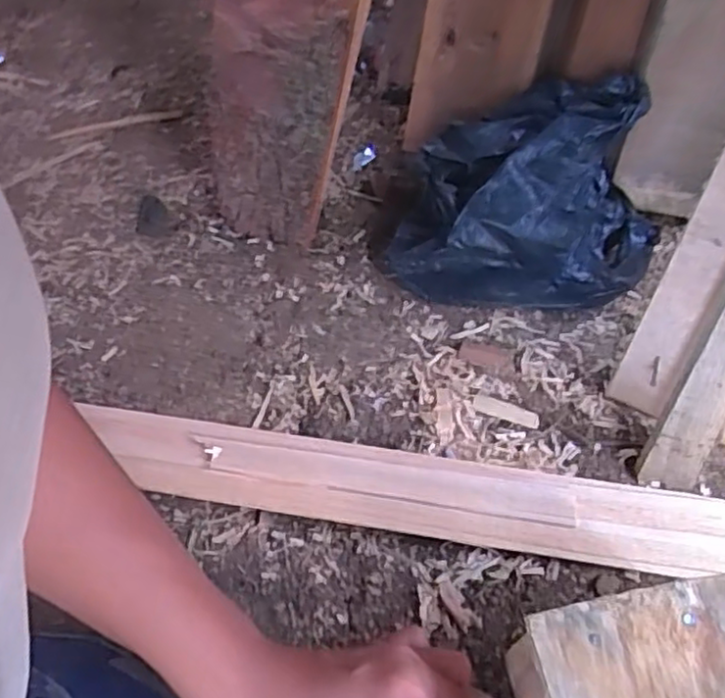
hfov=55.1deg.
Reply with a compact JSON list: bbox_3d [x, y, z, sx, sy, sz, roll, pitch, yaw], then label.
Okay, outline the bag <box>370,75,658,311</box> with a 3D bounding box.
[{"bbox_3d":[0.125,-0.139,0.571,0.219,0.132,0.187,7,54,5],"label":"bag"}]

